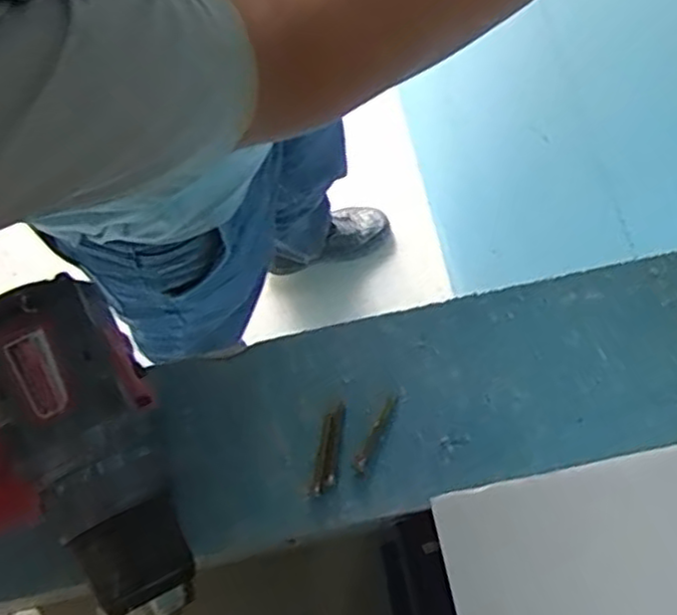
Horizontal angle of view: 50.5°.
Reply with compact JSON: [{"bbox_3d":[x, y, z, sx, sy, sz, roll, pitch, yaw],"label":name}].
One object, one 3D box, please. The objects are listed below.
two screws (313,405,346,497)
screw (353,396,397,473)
[{"bbox_3d":[-0.004,0.064,0.322,0.010,0.005,0.040,7,72,5],"label":"two screws"},{"bbox_3d":[0.017,0.057,0.323,0.007,0.004,0.037,27,74,11],"label":"screw"}]

